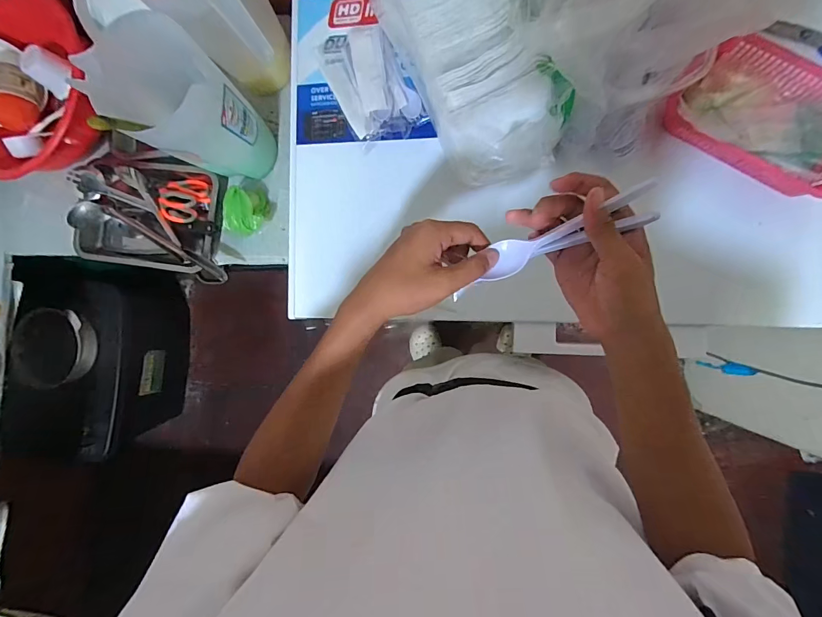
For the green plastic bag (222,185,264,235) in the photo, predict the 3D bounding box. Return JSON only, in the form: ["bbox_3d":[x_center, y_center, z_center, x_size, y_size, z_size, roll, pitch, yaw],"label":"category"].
[{"bbox_3d":[-0.322,-0.182,0.738,0.055,0.073,0.083,-15,87,7],"label":"green plastic bag"}]

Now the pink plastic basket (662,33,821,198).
[{"bbox_3d":[0.449,-0.244,0.472,0.213,0.048,0.155,36,94,7],"label":"pink plastic basket"}]

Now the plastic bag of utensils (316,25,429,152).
[{"bbox_3d":[-0.061,-0.336,0.570,0.104,0.019,0.195,-27,85,7],"label":"plastic bag of utensils"}]

